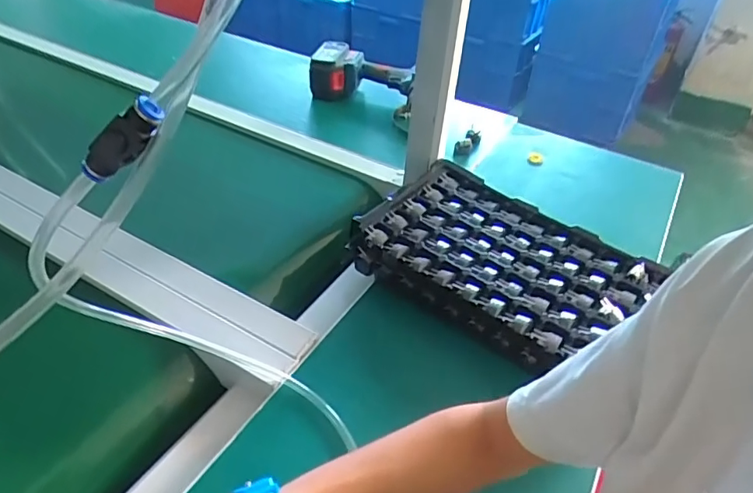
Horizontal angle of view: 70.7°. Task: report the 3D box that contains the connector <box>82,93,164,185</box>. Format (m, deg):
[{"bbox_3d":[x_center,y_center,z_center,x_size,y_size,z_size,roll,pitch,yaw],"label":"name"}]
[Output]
[{"bbox_3d":[-0.121,-0.051,0.255,0.052,0.020,0.013,-41,41,17],"label":"connector"}]

